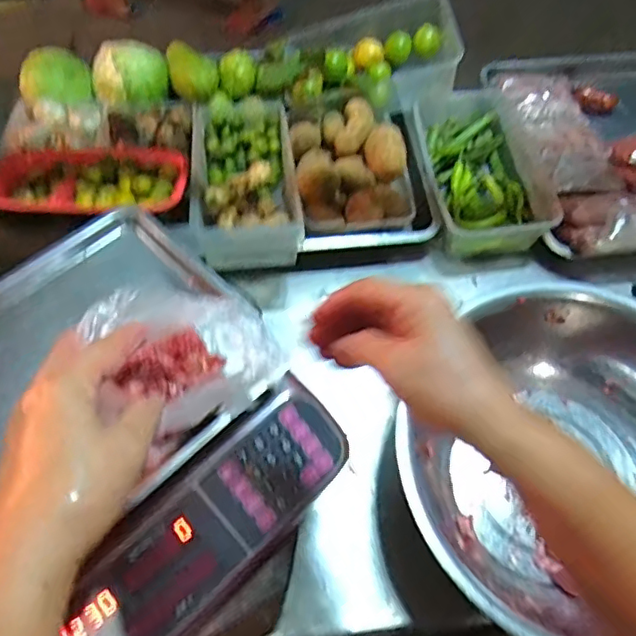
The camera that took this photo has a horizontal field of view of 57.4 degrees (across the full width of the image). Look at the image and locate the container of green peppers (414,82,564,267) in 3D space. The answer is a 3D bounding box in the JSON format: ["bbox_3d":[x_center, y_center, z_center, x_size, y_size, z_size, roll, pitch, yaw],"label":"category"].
[{"bbox_3d":[0.228,-0.219,0.848,0.164,0.074,0.274,-7,63,-7],"label":"container of green peppers"}]

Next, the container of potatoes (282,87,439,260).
[{"bbox_3d":[0.054,-0.209,0.822,0.190,0.088,0.246,-6,63,-7],"label":"container of potatoes"}]

